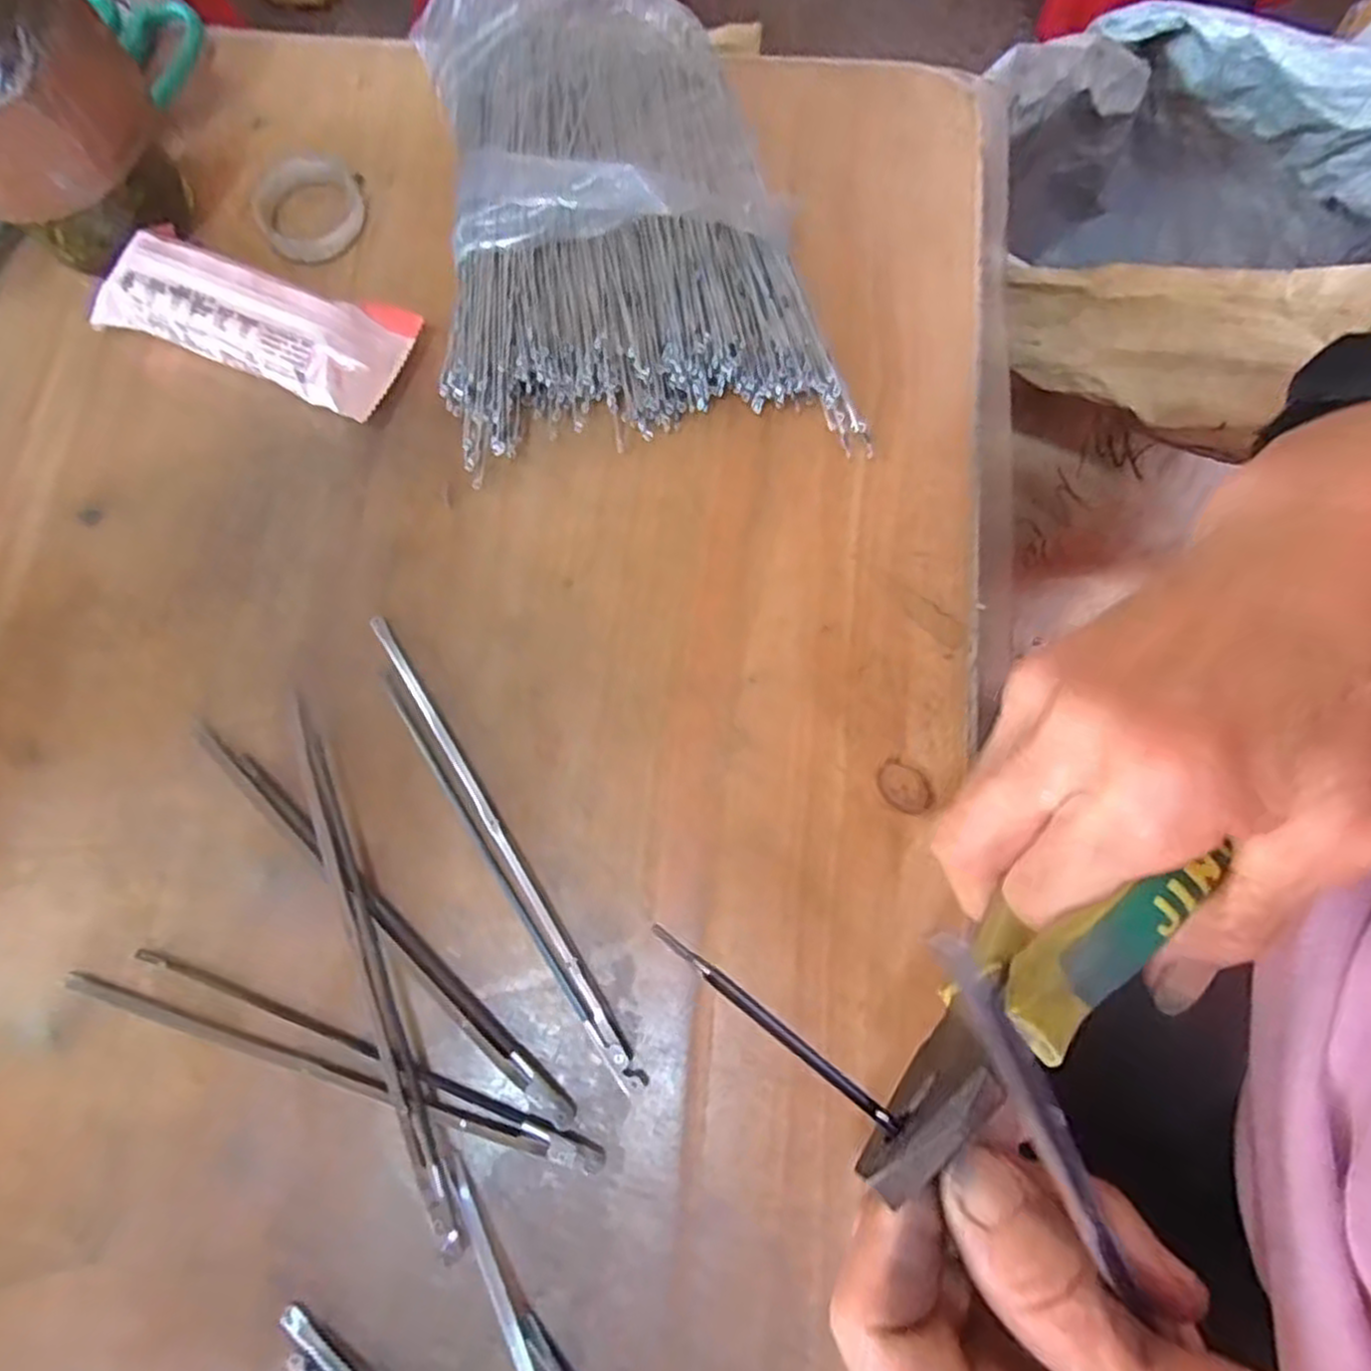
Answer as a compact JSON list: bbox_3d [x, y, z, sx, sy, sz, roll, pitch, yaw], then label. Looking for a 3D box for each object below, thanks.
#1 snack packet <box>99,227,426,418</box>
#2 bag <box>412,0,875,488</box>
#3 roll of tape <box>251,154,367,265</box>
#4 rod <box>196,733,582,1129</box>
[{"bbox_3d":[-0.176,-0.150,0.306,0.122,0.030,0.048,20,76,7],"label":"snack packet"},{"bbox_3d":[-0.036,-0.203,0.308,0.146,0.044,0.237,-14,75,-2],"label":"bag"},{"bbox_3d":[-0.165,-0.210,0.330,0.047,0.011,0.046,0,75,2],"label":"roll of tape"},{"bbox_3d":[-0.107,0.076,0.255,0.186,0.004,0.009,41,80,11],"label":"rod"}]

